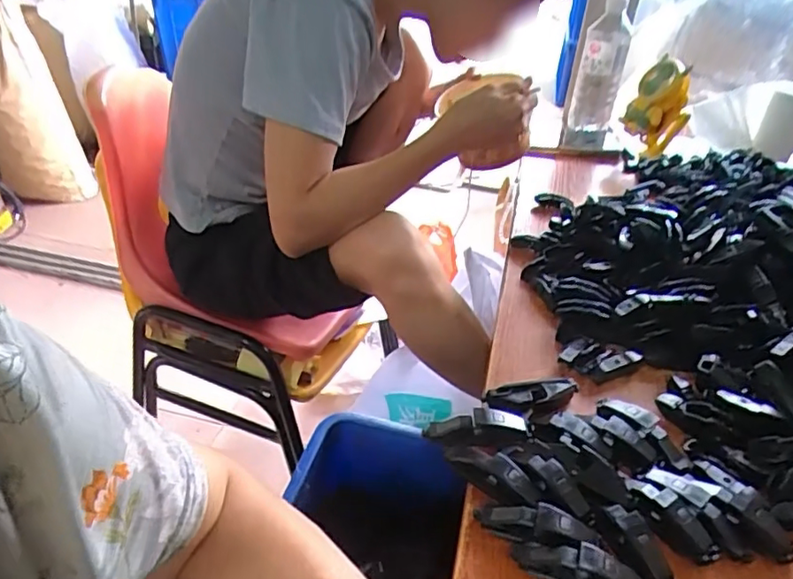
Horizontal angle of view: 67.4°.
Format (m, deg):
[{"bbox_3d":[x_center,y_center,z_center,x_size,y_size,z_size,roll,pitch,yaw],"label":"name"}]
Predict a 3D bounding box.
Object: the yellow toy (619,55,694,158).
[{"bbox_3d":[0.406,-0.282,0.926,0.087,0.131,0.075,21,38,22],"label":"yellow toy"}]

